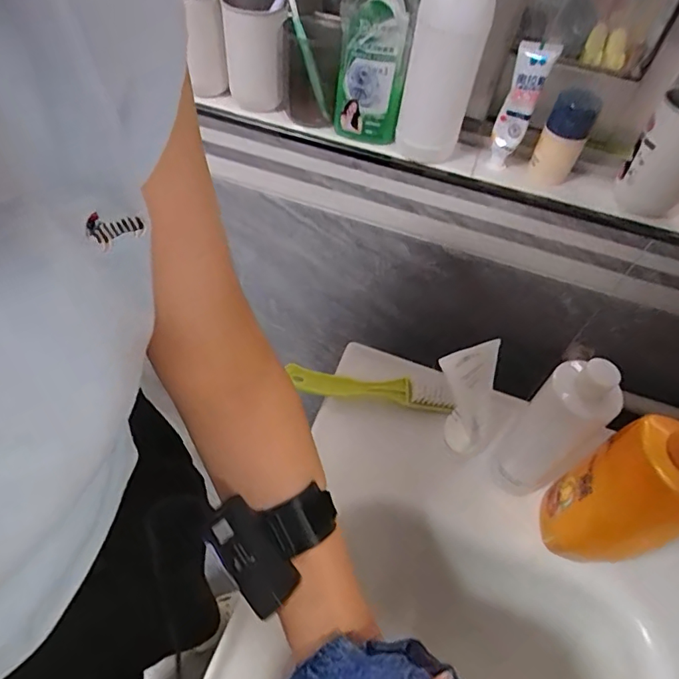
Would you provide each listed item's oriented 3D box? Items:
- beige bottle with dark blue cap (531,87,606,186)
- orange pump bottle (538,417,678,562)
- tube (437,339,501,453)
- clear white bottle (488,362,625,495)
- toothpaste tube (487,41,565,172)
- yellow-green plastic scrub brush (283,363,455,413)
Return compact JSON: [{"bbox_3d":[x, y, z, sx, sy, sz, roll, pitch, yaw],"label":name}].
[{"bbox_3d":[0.275,-0.247,0.619,0.053,0.101,0.044,28,56,14],"label":"beige bottle with dark blue cap"},{"bbox_3d":[0.252,0.127,0.428,0.049,0.261,0.086,-29,61,-24],"label":"orange pump bottle"},{"bbox_3d":[0.131,0.060,0.527,0.063,0.139,0.034,-17,36,-17],"label":"tube"},{"bbox_3d":[0.213,0.090,0.501,0.063,0.197,0.063,-35,64,-27],"label":"clear white bottle"},{"bbox_3d":[0.212,-0.276,0.598,0.038,0.142,0.046,24,55,12],"label":"toothpaste tube"},{"bbox_3d":[0.035,0.059,0.609,0.198,0.009,0.038,10,53,2],"label":"yellow-green plastic scrub brush"}]

